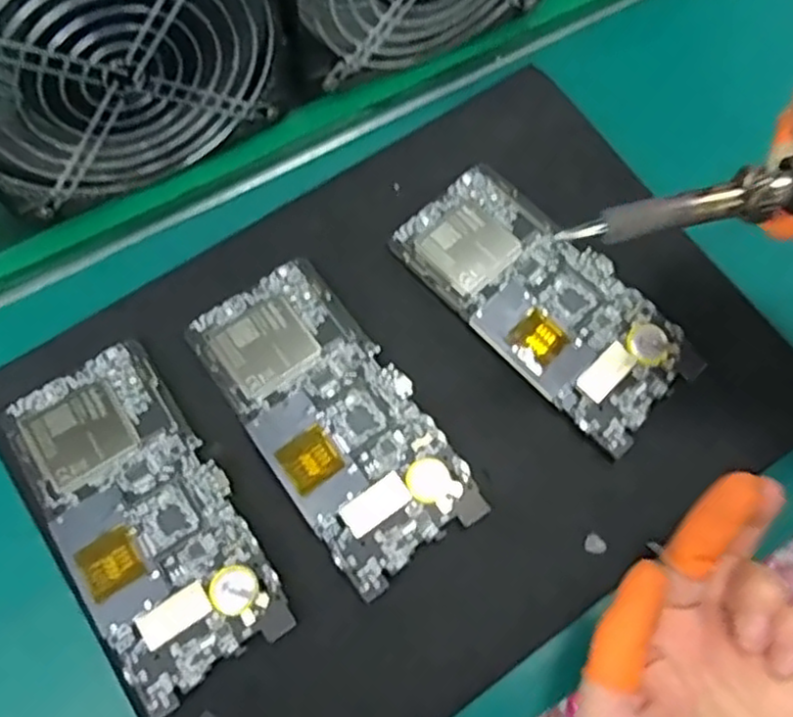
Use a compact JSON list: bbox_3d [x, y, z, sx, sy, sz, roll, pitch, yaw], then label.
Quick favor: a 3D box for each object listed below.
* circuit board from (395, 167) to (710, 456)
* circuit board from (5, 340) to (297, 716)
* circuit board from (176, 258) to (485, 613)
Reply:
[{"bbox_3d":[0.073,-0.031,0.357,0.073,0.006,0.154,-42,76,-14],"label":"circuit board"},{"bbox_3d":[-0.114,0.068,0.317,0.071,0.004,0.152,-32,74,-12],"label":"circuit board"},{"bbox_3d":[-0.031,0.025,0.334,0.072,0.006,0.153,-34,75,-12],"label":"circuit board"}]

